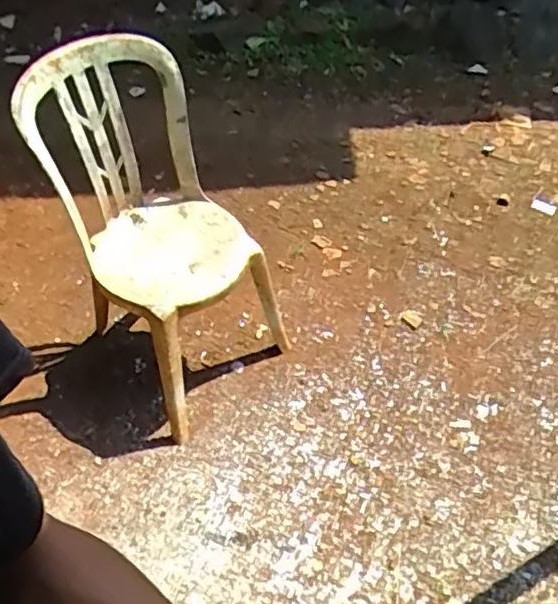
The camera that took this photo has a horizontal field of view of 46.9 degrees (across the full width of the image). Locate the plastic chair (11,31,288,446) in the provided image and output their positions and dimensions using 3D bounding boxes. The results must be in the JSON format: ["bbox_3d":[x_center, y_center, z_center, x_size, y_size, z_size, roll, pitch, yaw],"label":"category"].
[{"bbox_3d":[-0.309,-0.194,1.662,0.470,0.788,0.446,33,56,26],"label":"plastic chair"}]

